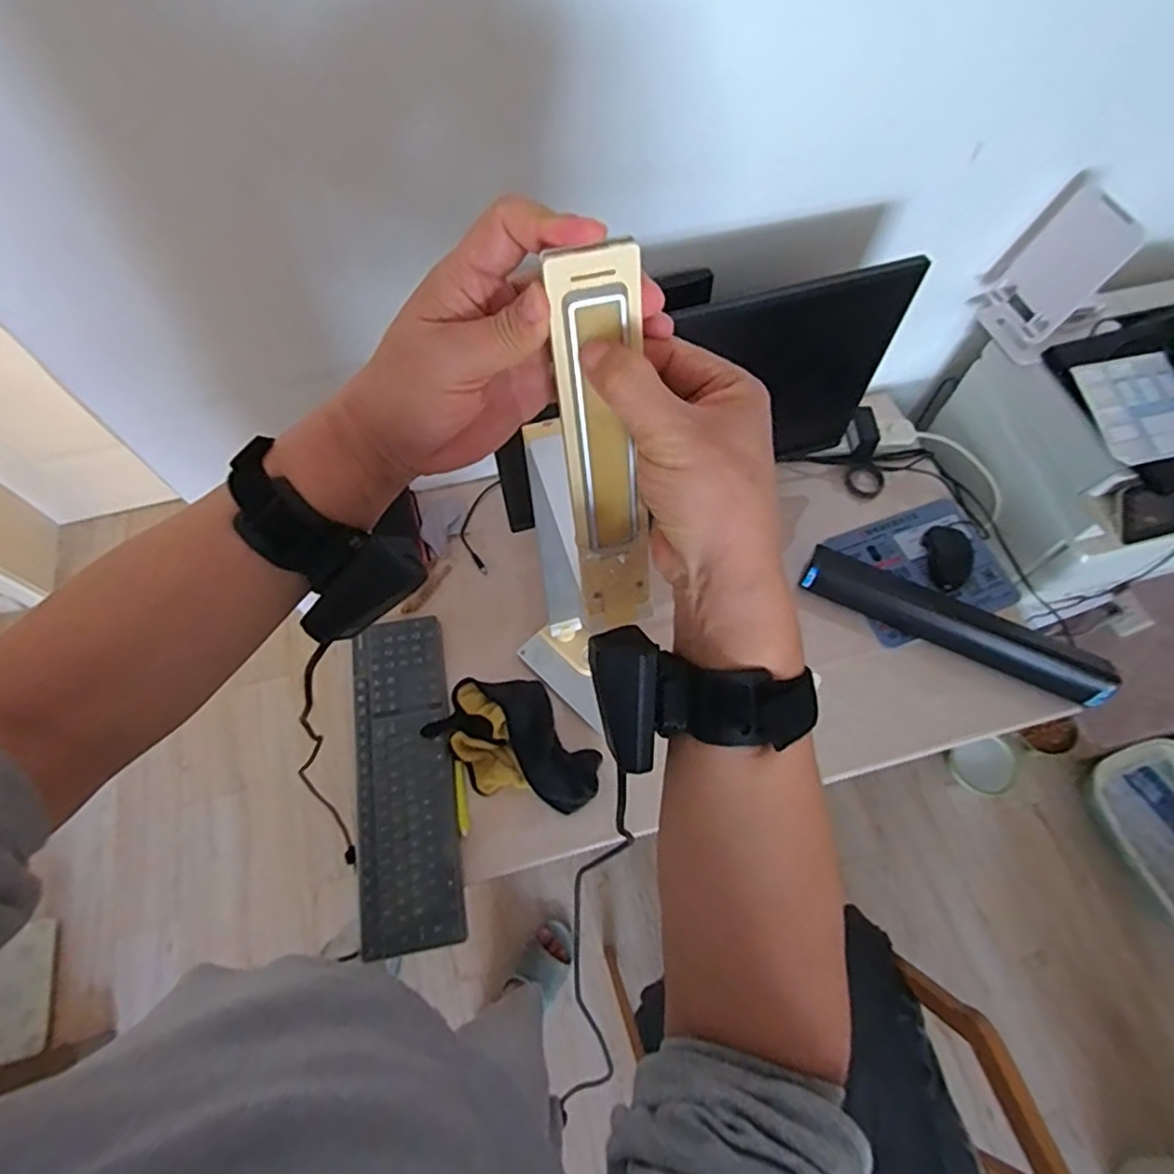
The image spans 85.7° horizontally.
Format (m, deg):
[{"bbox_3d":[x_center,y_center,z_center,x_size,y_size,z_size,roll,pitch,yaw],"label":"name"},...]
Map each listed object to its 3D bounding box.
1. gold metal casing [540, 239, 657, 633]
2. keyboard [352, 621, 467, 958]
[{"bbox_3d":[0.012,-0.058,0.340,0.045,0.225,0.007,-14,44,-7],"label":"gold metal casing"},{"bbox_3d":[-0.240,0.246,0.845,0.127,0.033,0.417,-9,66,-5],"label":"keyboard"}]

